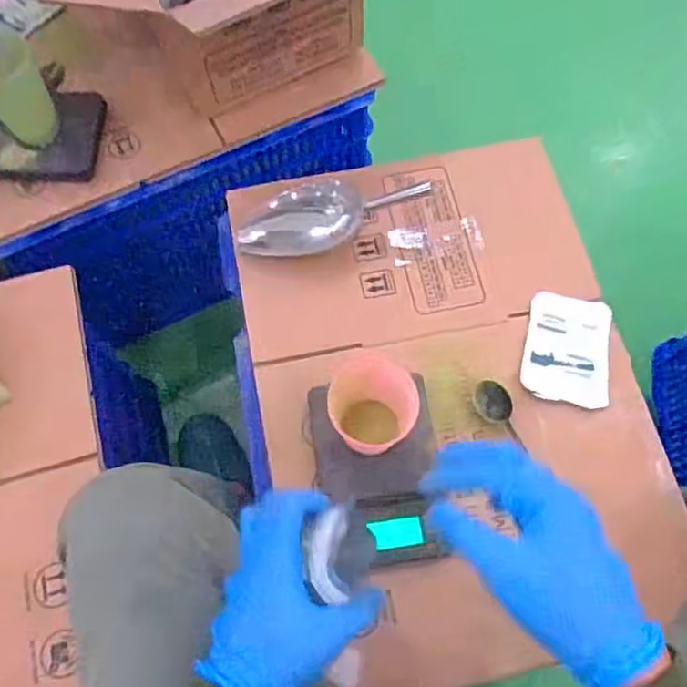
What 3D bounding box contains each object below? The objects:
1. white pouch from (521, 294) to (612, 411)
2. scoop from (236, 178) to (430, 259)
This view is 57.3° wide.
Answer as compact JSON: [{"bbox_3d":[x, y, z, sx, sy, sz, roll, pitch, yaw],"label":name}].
[{"bbox_3d":[0.257,0.004,0.720,0.094,0.009,0.132,10,69,3],"label":"white pouch"},{"bbox_3d":[-0.015,-0.157,0.751,0.219,0.054,0.063,-20,70,-8],"label":"scoop"}]

